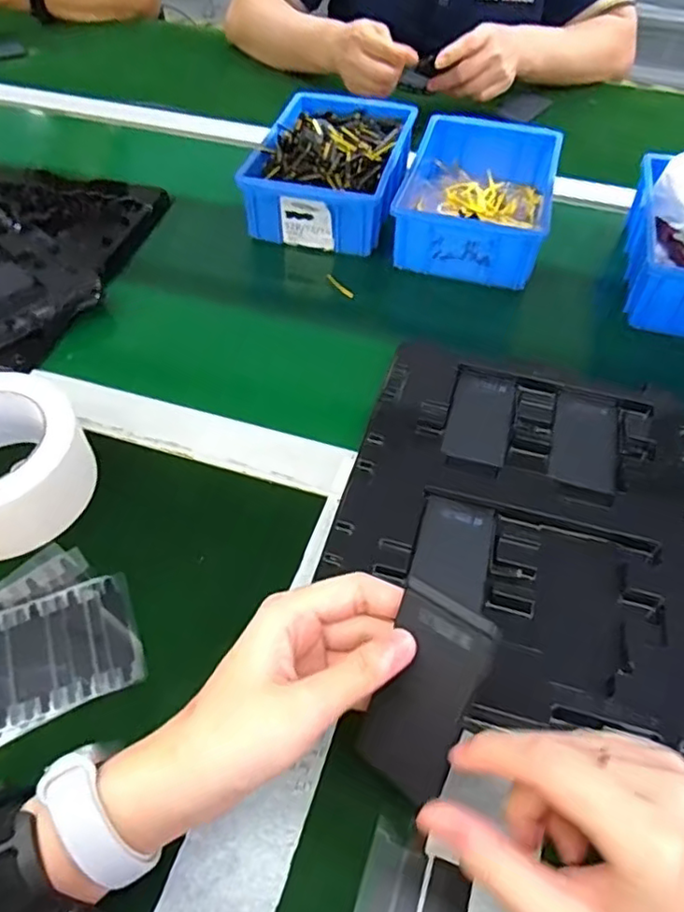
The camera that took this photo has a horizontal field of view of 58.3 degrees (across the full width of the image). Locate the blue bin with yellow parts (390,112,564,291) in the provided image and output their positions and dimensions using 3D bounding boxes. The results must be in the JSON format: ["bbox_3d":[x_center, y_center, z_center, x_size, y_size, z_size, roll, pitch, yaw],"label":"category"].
[{"bbox_3d":[0.131,-0.258,0.601,0.136,0.056,0.206,13,53,9],"label":"blue bin with yellow parts"}]

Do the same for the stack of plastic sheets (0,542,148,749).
[{"bbox_3d":[-0.179,0.105,0.347,0.115,0.004,0.101,-24,56,-19],"label":"stack of plastic sheets"}]

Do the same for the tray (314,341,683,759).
[{"bbox_3d":[0.115,0.031,0.391,0.220,0.019,0.268,13,53,8],"label":"tray"}]

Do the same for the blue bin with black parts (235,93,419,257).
[{"bbox_3d":[-0.006,-0.297,0.631,0.138,0.060,0.201,12,52,7],"label":"blue bin with black parts"}]

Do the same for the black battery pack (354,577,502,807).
[{"bbox_3d":[0.033,0.099,0.256,0.005,0.084,0.045,11,10,-44],"label":"black battery pack"}]

